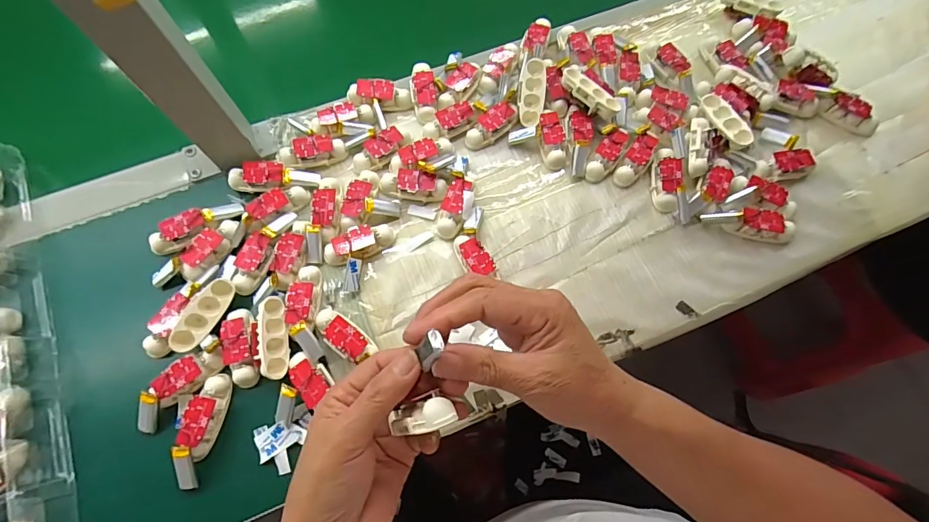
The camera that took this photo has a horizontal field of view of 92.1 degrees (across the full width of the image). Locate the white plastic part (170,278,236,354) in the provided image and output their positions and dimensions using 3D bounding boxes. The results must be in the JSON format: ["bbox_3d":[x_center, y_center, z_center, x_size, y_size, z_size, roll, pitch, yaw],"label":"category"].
[{"bbox_3d":[-0.216,0.044,0.369,0.026,0.009,0.064,39,73,-22],"label":"white plastic part"}]

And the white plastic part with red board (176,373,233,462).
[{"bbox_3d":[-0.204,0.121,0.353,0.021,0.024,0.062,16,71,5],"label":"white plastic part with red board"}]

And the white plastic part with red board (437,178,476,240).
[{"bbox_3d":[-0.009,-0.048,0.412,0.023,0.017,0.057,16,83,5],"label":"white plastic part with red board"}]

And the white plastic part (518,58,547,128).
[{"bbox_3d":[0.067,-0.165,0.444,0.025,0.012,0.065,6,92,1],"label":"white plastic part"}]

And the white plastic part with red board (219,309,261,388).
[{"bbox_3d":[-0.182,0.070,0.369,0.028,0.017,0.064,-12,71,-5],"label":"white plastic part with red board"}]

